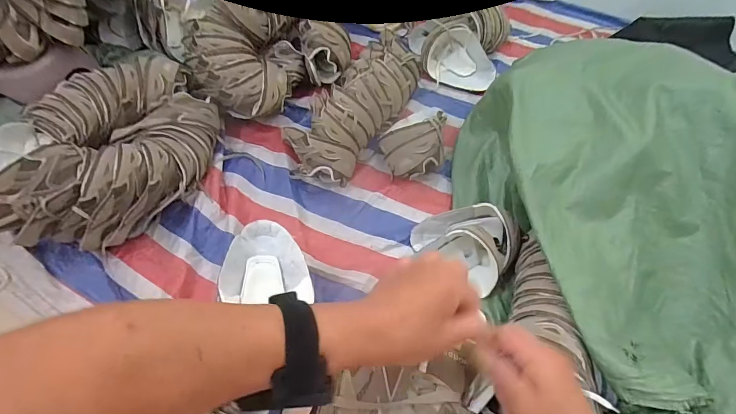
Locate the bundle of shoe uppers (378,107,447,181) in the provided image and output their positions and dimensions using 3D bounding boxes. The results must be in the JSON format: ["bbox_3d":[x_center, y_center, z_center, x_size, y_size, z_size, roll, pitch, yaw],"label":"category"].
[{"bbox_3d":[0.110,-0.148,0.984,0.158,0.137,0.134,7,58,2],"label":"bundle of shoe uppers"}]

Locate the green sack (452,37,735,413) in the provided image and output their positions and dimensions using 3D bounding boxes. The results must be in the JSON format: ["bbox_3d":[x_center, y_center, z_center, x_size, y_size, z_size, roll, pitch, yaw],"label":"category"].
[{"bbox_3d":[0.536,0.088,0.727,0.518,0.296,0.939,-5,58,-6],"label":"green sack"}]

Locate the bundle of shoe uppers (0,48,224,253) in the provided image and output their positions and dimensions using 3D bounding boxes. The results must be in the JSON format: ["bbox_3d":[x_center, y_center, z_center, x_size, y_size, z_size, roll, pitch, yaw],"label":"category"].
[{"bbox_3d":[-0.573,-0.135,0.896,0.326,0.161,0.477,9,58,3],"label":"bundle of shoe uppers"}]

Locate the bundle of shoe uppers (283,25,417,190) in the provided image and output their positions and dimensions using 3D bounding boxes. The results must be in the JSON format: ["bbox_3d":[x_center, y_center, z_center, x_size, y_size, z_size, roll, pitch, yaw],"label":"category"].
[{"bbox_3d":[-0.027,-0.288,1.062,0.204,0.152,0.525,27,61,13],"label":"bundle of shoe uppers"}]

